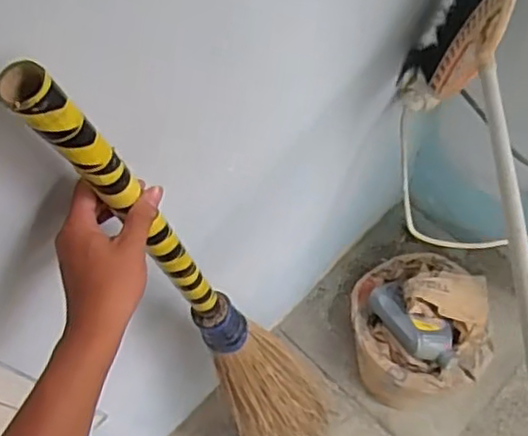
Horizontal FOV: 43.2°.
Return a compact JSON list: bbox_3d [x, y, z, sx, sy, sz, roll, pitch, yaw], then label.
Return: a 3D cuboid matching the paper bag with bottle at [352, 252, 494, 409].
[{"bbox_3d":[0.341,0.232,1.457,0.283,0.189,0.314,0,65,2],"label":"paper bag with bottle"}]

